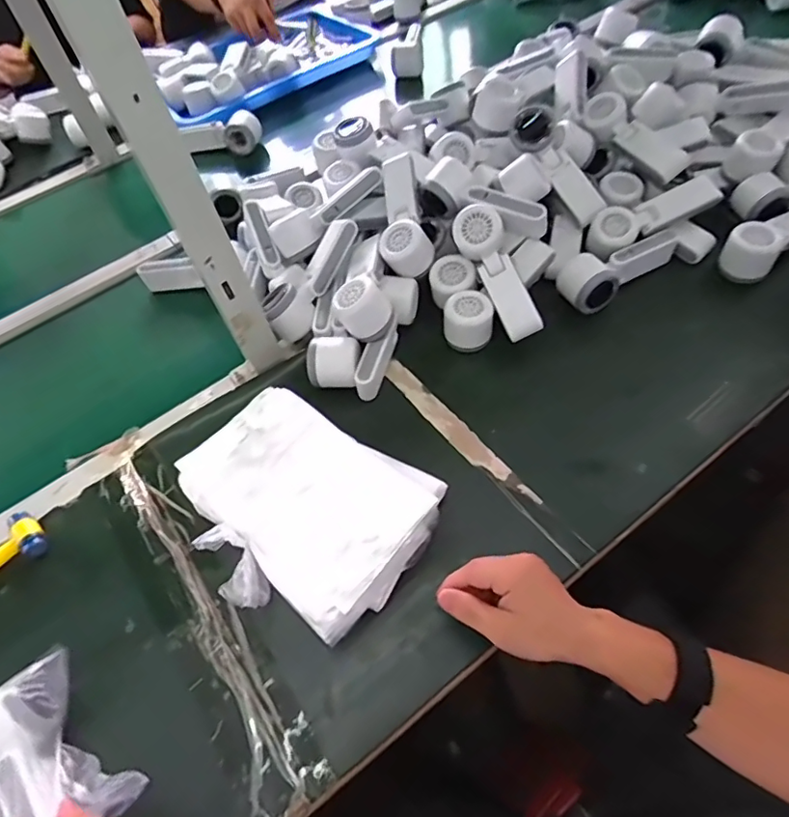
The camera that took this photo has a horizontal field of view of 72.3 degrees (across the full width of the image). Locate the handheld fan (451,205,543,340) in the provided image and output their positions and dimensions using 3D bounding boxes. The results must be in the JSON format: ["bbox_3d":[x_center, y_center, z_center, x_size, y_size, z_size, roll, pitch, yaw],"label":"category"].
[{"bbox_3d":[0.127,-0.162,0.651,0.053,0.045,0.165,-27,85,16],"label":"handheld fan"}]

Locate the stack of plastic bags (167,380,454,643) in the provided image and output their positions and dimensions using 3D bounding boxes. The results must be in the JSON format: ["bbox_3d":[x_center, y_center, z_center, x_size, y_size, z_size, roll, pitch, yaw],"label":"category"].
[{"bbox_3d":[-0.093,0.100,0.533,0.239,0.058,0.194,25,63,23],"label":"stack of plastic bags"}]

